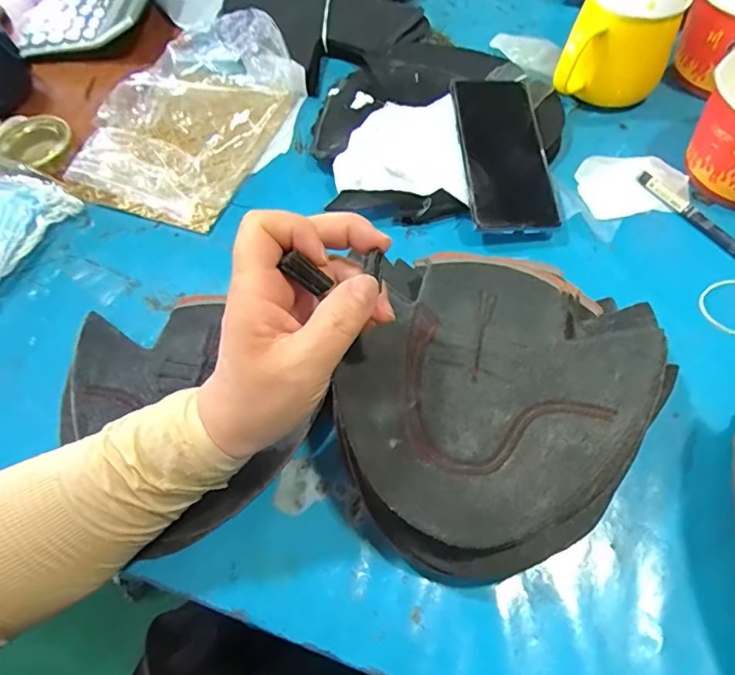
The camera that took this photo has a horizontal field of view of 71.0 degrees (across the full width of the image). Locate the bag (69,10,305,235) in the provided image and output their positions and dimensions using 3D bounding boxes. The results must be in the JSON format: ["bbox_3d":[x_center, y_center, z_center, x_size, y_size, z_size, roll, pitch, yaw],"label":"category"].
[{"bbox_3d":[-0.168,-0.218,0.495,0.175,0.048,0.235,19,63,13],"label":"bag"}]

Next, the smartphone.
[{"bbox_3d":[0.115,-0.158,0.434,0.069,0.012,0.154,-2,67,-2],"label":"smartphone"}]

